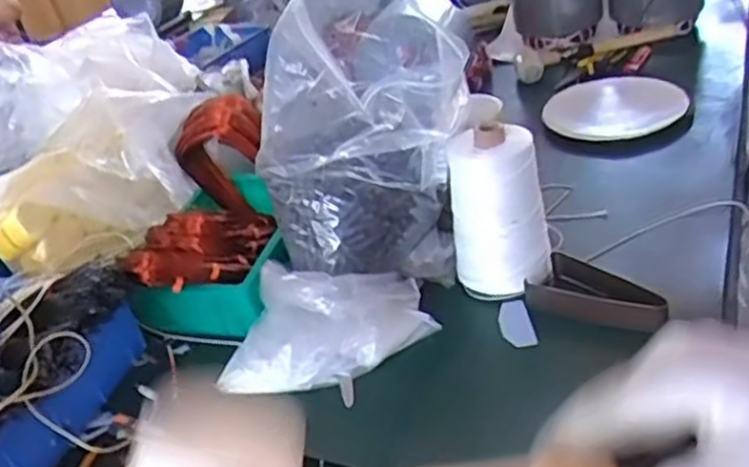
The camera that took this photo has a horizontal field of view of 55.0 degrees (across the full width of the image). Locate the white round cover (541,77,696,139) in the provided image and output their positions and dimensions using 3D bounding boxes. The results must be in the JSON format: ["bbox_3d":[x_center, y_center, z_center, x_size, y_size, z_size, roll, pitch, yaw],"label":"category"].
[{"bbox_3d":[0.352,-0.191,1.048,0.184,0.014,0.205,9,38,29],"label":"white round cover"}]

